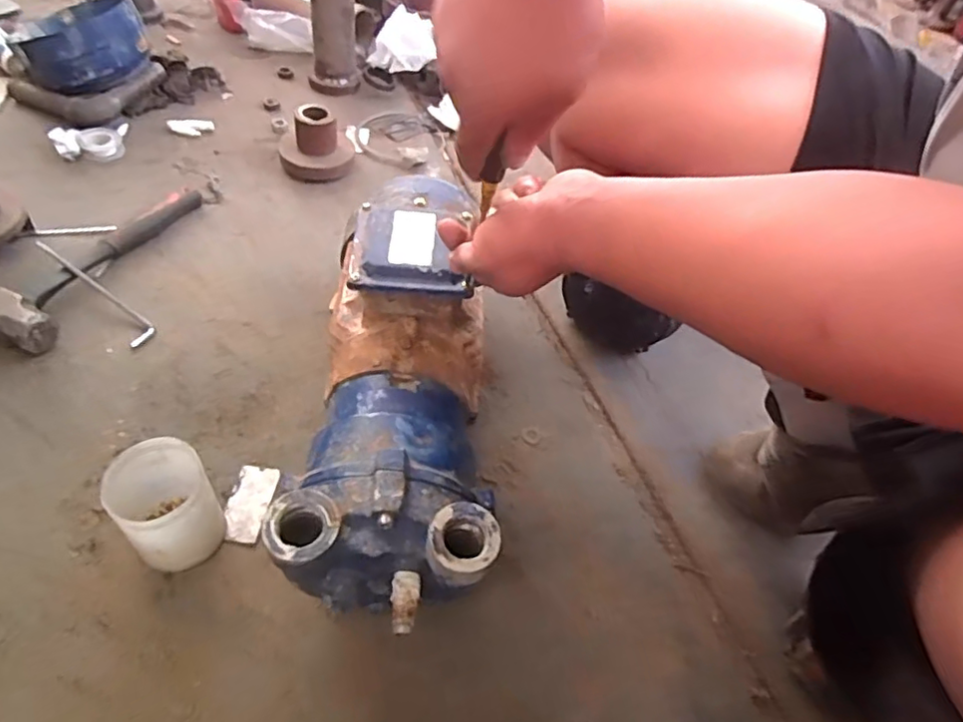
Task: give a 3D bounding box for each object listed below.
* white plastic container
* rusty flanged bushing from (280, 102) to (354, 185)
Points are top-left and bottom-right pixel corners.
[{"bbox_3d":[-0.266,0.124,0.516,0.072,0.094,0.077,3,50,-4],"label":"white plastic container"},{"bbox_3d":[-0.253,-0.336,0.933,0.110,0.083,0.096,-1,50,-12],"label":"rusty flanged bushing"}]

